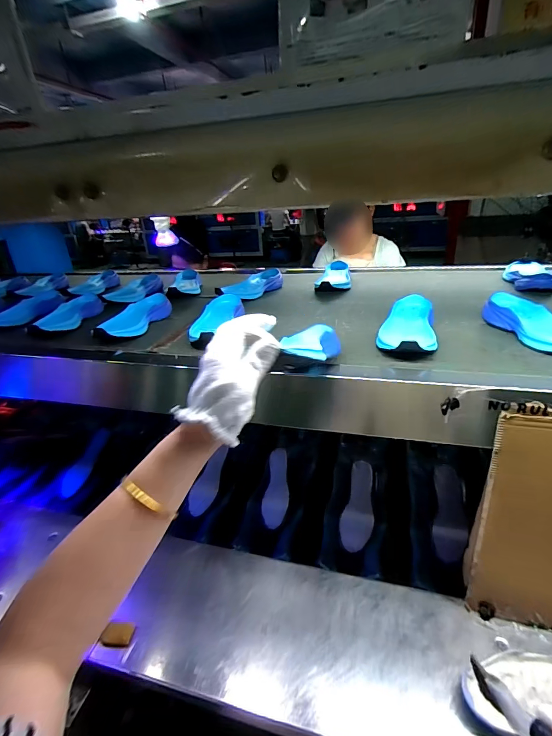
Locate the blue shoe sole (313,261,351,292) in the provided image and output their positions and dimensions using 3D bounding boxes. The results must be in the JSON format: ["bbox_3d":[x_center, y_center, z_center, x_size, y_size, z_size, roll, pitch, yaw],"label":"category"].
[{"bbox_3d":[0.164,-0.253,1.004,0.088,0.049,0.240,1,25,14],"label":"blue shoe sole"}]

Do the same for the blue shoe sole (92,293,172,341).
[{"bbox_3d":[-0.292,-0.107,0.766,0.069,0.046,0.230,0,25,13],"label":"blue shoe sole"}]

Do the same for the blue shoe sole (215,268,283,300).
[{"bbox_3d":[-0.066,-0.213,0.963,0.080,0.048,0.256,8,28,28],"label":"blue shoe sole"}]

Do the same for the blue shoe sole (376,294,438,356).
[{"bbox_3d":[0.221,-0.070,0.605,0.084,0.045,0.211,3,26,18],"label":"blue shoe sole"}]

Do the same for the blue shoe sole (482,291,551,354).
[{"bbox_3d":[0.423,-0.069,0.573,0.083,0.052,0.215,-7,24,-2],"label":"blue shoe sole"}]

